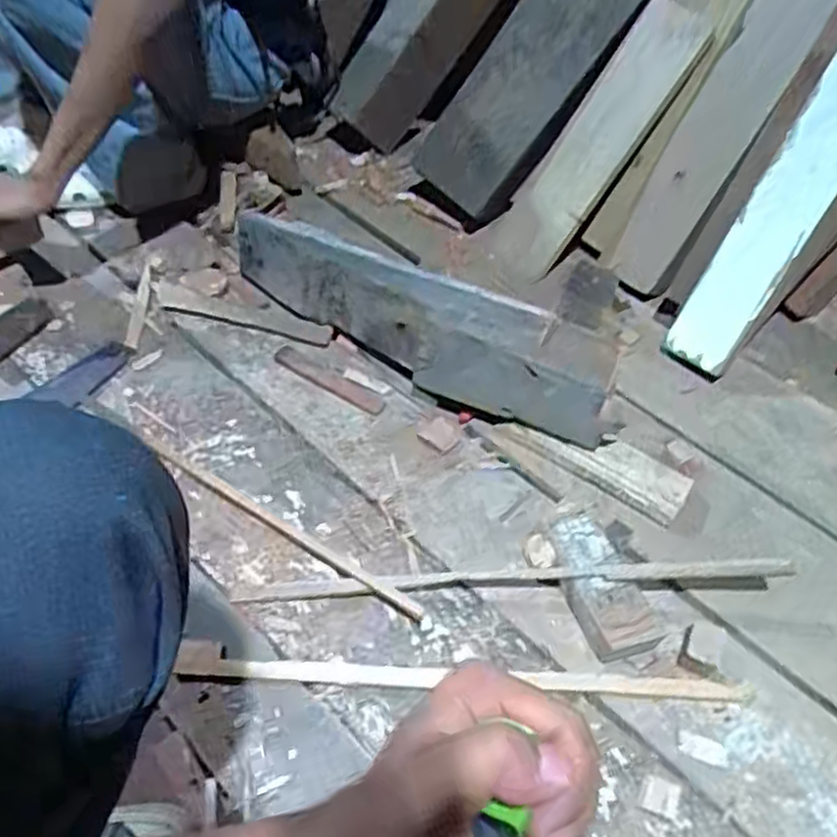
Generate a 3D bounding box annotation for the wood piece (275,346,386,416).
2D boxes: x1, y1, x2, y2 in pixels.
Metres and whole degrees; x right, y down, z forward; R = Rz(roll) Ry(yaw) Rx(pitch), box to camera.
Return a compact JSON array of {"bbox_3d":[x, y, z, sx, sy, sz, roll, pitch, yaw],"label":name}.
[{"bbox_3d":[-0.110,-0.047,0.903,0.155,0.008,0.025,28,54,17],"label":"wood piece"}]

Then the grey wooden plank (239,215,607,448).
[{"bbox_3d":[-0.017,-0.121,0.901,0.525,0.118,0.136,22,53,13],"label":"grey wooden plank"}]

